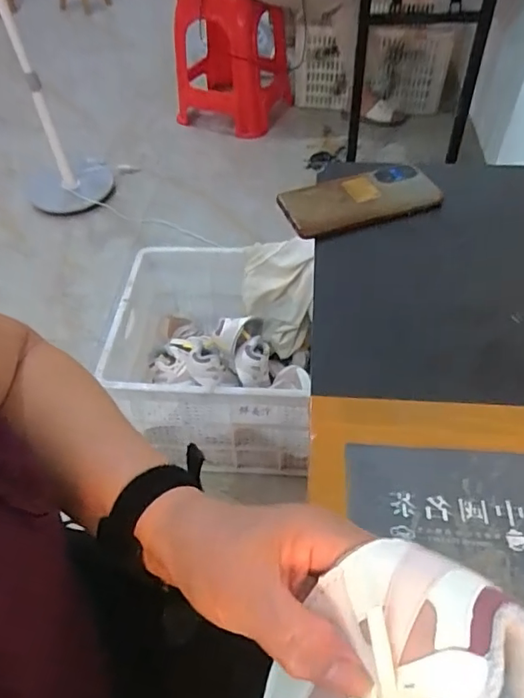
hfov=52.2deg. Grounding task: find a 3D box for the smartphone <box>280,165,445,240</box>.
[{"bbox_3d":[0.104,-0.160,0.571,0.161,0.014,0.084,-17,57,-12],"label":"smartphone"}]

